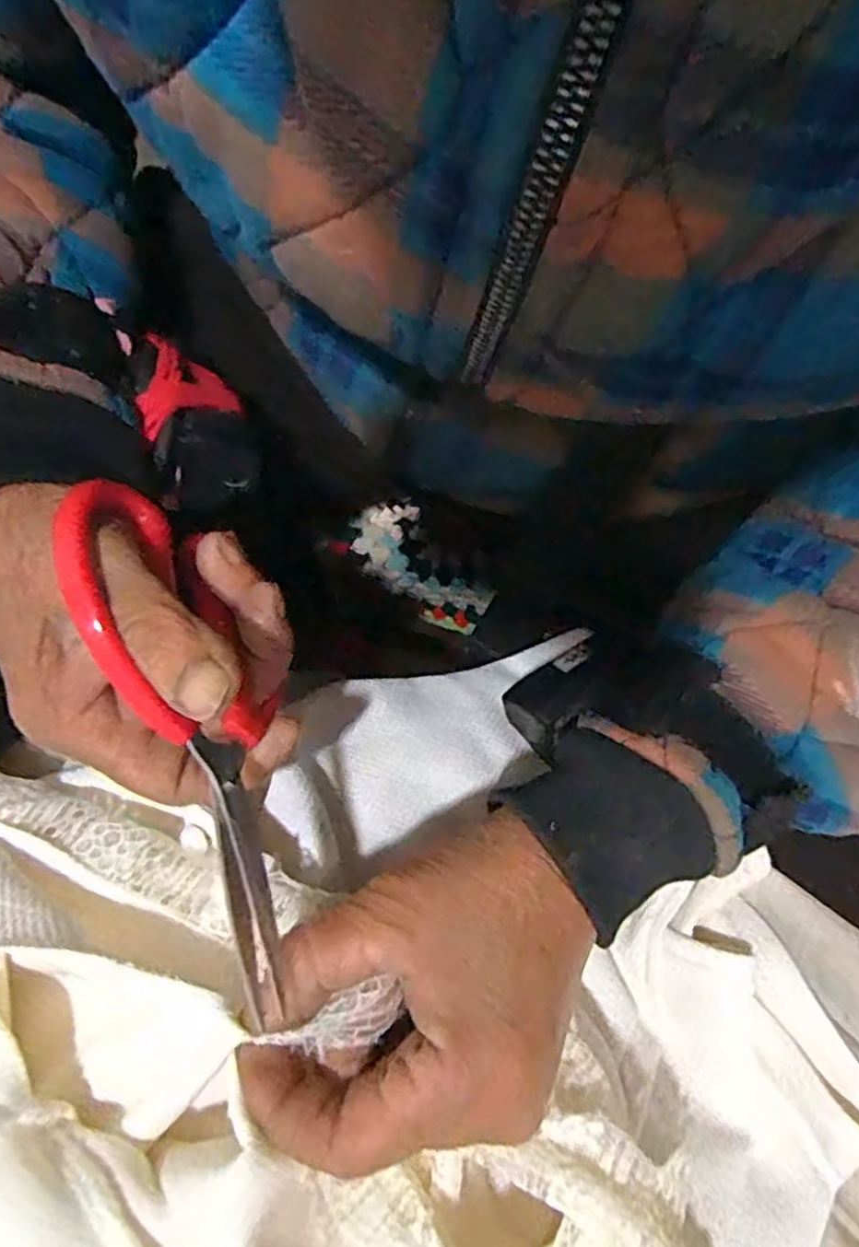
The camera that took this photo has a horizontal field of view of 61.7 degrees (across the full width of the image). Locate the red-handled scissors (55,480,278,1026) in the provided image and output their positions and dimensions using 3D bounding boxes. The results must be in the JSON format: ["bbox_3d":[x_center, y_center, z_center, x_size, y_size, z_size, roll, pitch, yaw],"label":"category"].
[{"bbox_3d":[-0.062,0.030,0.194,0.026,0.051,0.142,-20,84,-7],"label":"red-handled scissors"}]

